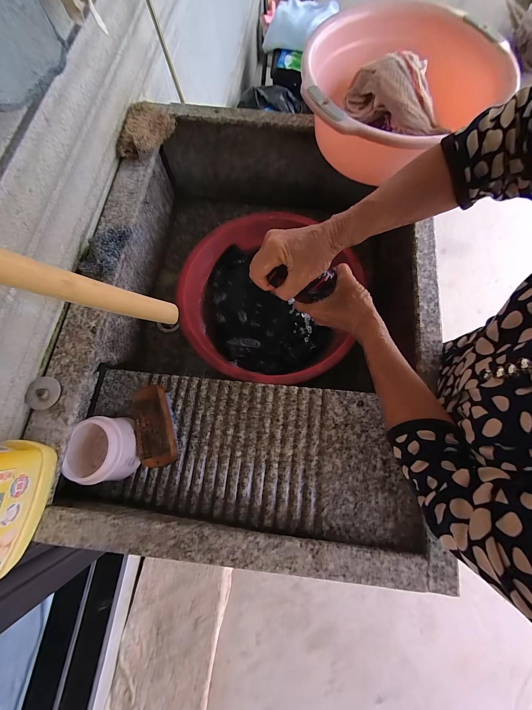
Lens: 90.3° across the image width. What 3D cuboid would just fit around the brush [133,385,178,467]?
[{"bbox_3d":[-0.184,0.115,0.439,0.061,0.041,0.127,-16,75,-6],"label":"brush"}]

